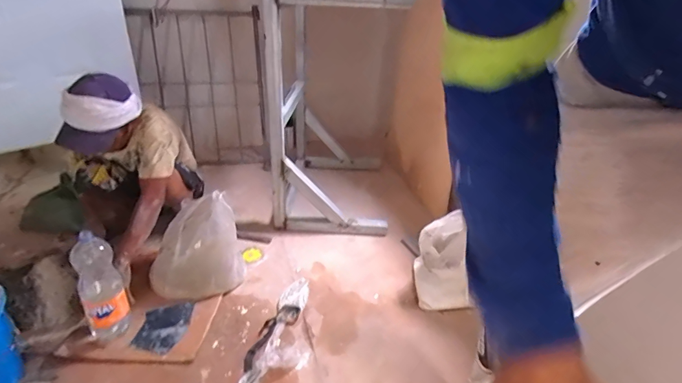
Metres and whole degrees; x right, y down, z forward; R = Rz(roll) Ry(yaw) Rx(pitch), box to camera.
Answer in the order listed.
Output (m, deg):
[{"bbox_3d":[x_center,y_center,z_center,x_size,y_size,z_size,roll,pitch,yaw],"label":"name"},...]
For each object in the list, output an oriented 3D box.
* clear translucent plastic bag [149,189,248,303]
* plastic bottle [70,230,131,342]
[{"bbox_3d":[-0.485,0.178,1.242,0.276,0.314,0.236,-10,33,-21],"label":"clear translucent plastic bag"},{"bbox_3d":[-0.656,0.273,1.017,0.110,0.339,0.094,-20,37,-34],"label":"plastic bottle"}]

